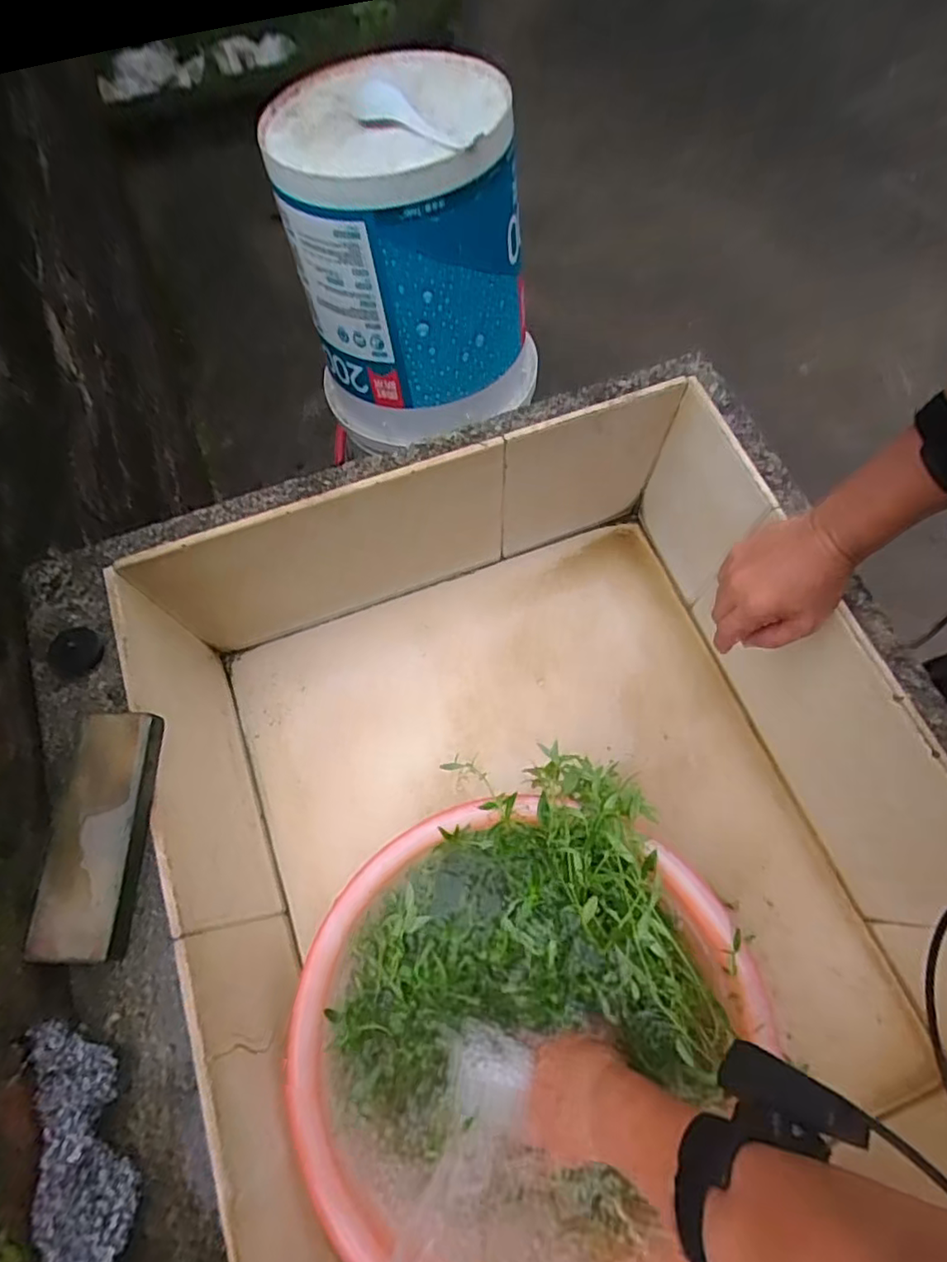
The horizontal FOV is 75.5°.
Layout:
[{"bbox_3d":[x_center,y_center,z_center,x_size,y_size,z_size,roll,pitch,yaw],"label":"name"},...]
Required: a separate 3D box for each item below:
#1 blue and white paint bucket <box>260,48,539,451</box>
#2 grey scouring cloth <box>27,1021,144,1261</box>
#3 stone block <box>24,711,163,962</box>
[{"bbox_3d":[-0.076,-0.452,0.752,0.266,0.330,0.282,0,70,1],"label":"blue and white paint bucket"},{"bbox_3d":[-0.203,0.278,0.319,0.042,0.012,0.140,-2,52,-38],"label":"grey scouring cloth"},{"bbox_3d":[-0.237,0.126,0.388,0.052,0.019,0.146,-1,69,1],"label":"stone block"}]

